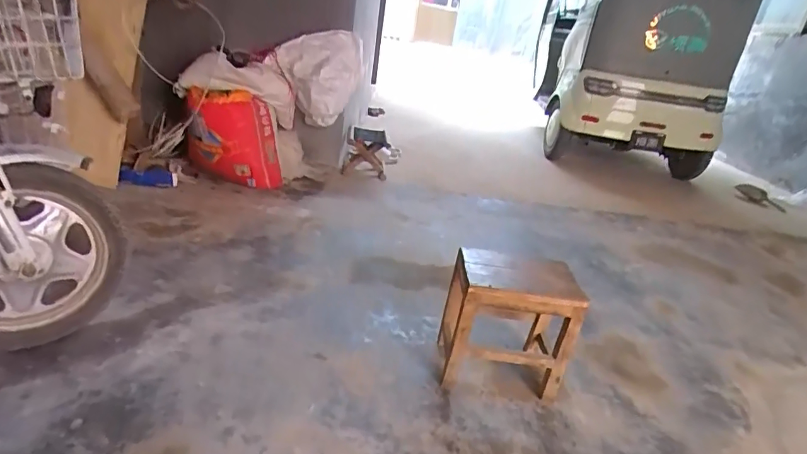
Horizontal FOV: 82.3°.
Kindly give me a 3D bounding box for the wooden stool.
[{"bbox_3d":[0.249,0.232,1.114,0.277,0.296,0.184,8,24,-4],"label":"wooden stool"}]

